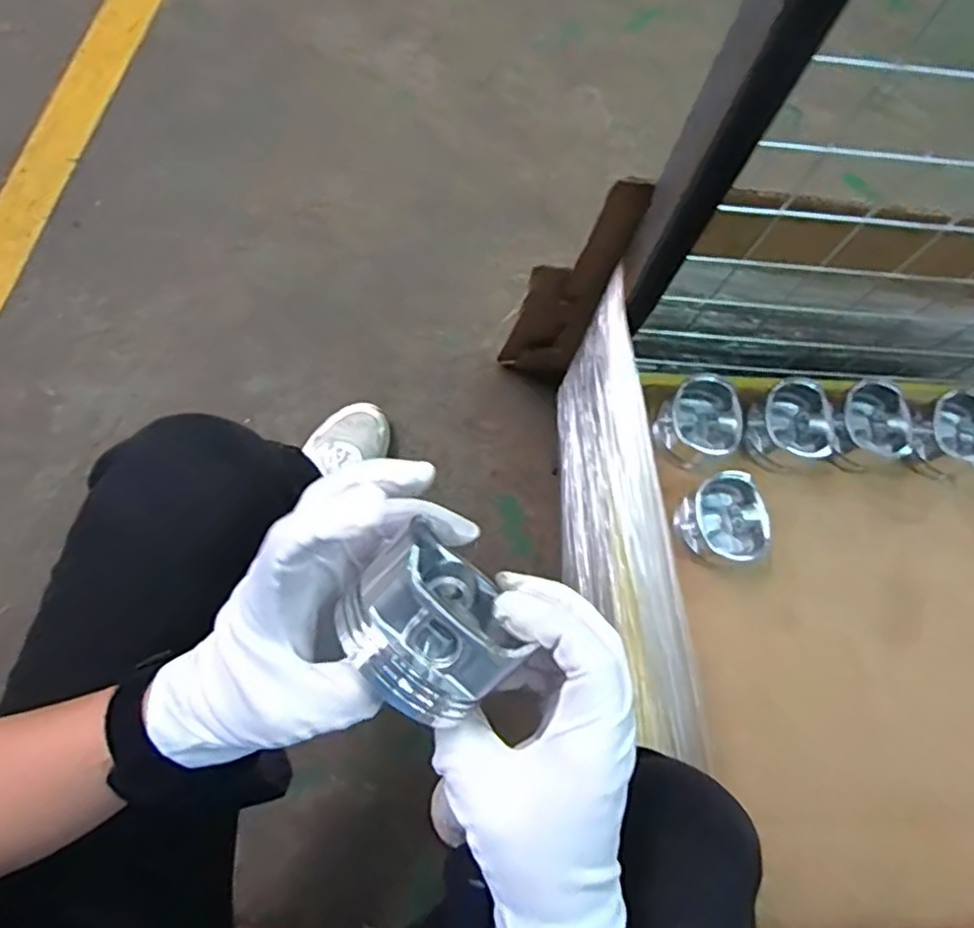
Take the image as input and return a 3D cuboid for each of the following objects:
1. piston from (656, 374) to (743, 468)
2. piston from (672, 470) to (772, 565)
[{"bbox_3d":[0.200,-0.037,0.634,0.078,0.048,0.077,1,74,-4],"label":"piston"},{"bbox_3d":[0.214,0.054,0.610,0.073,0.059,0.075,1,75,-5],"label":"piston"}]

